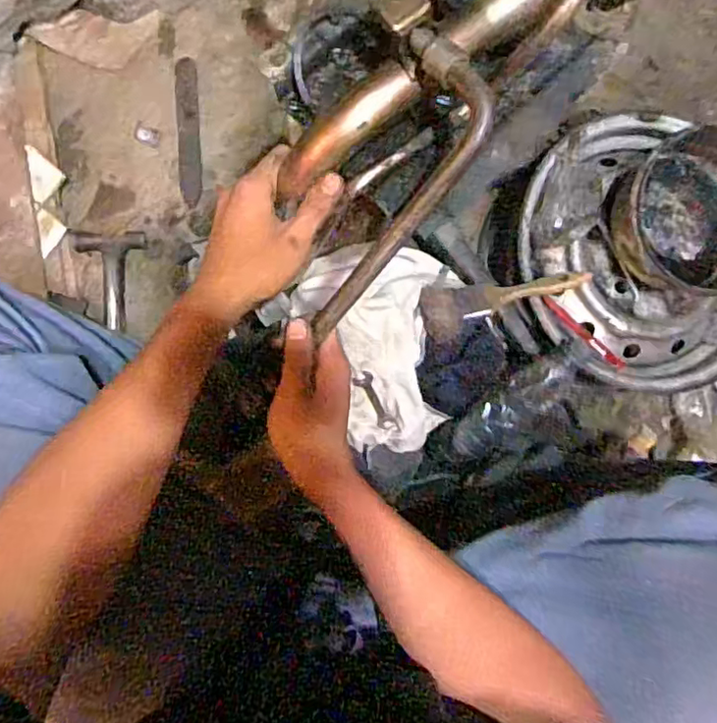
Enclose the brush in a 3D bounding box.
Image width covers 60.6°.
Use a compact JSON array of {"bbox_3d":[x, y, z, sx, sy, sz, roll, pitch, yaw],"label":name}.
[{"bbox_3d":[0.177,-0.077,0.742,0.204,0.045,0.070,-14,88,4],"label":"brush"}]

